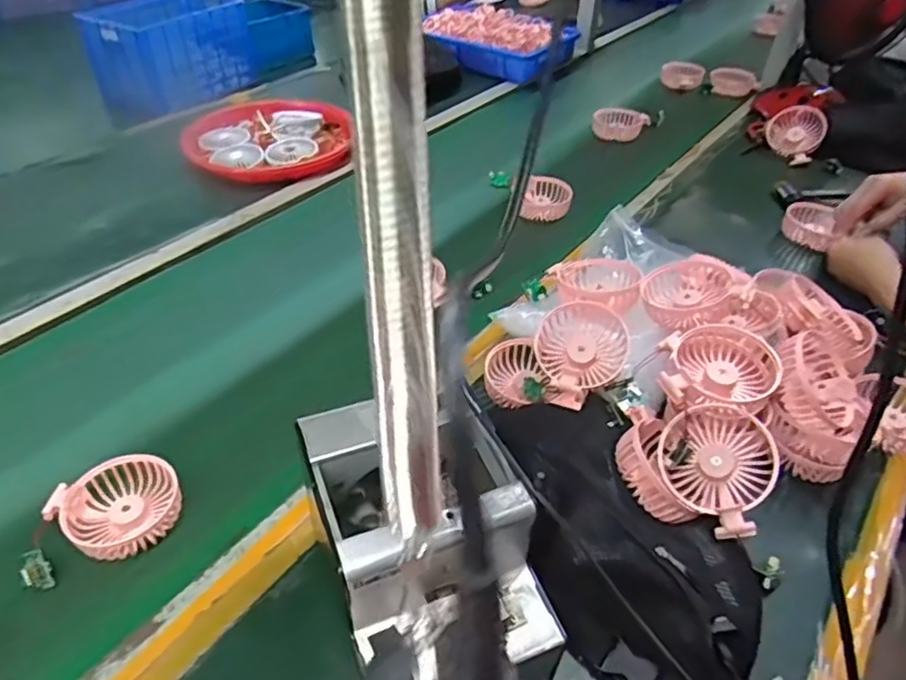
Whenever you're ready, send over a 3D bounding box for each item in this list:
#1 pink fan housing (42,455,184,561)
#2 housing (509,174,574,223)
[{"bbox_3d":[-0.285,0.142,0.537,0.099,0.031,0.076,-17,49,-20],"label":"pink fan housing"},{"bbox_3d":[0.127,-0.209,0.920,0.091,0.059,0.046,11,41,9],"label":"housing"}]

